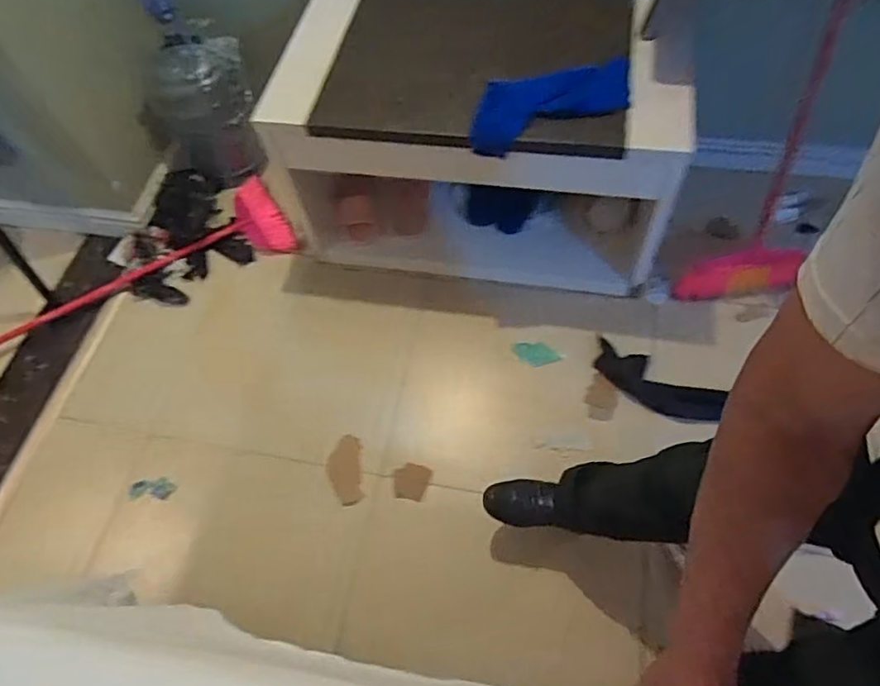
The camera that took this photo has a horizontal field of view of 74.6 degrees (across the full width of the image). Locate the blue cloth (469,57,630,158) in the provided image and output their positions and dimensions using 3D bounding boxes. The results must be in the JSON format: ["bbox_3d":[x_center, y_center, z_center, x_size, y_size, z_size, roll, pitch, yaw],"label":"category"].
[{"bbox_3d":[0.236,-0.527,1.266,0.384,0.063,0.150,-22,61,-7],"label":"blue cloth"}]

